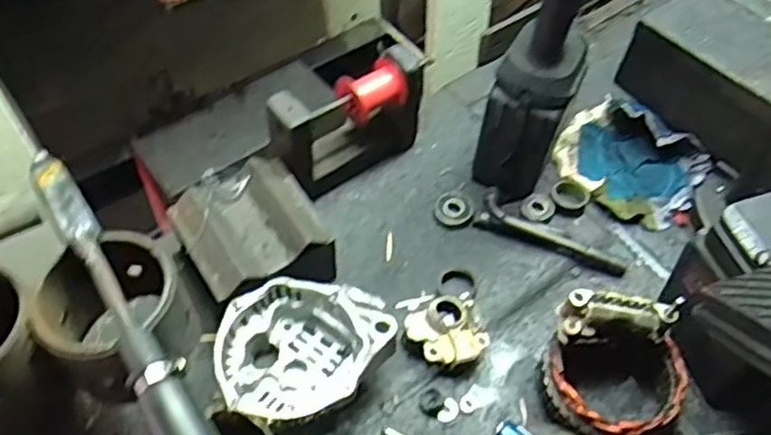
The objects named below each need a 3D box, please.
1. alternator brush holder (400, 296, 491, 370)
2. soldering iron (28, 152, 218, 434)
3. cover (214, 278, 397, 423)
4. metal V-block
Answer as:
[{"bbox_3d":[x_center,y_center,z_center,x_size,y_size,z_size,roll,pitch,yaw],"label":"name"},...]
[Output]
[{"bbox_3d":[0.055,0.113,0.638,0.064,0.033,0.066,0,54,0],"label":"alternator brush holder"},{"bbox_3d":[-0.153,0.057,0.400,0.027,0.024,0.273,-28,59,-19],"label":"soldering iron"},{"bbox_3d":[-0.067,0.118,0.605,0.155,0.079,0.124,-21,57,-15],"label":"cover"},{"bbox_3d":[-0.125,0.024,0.660,0.123,0.090,0.146,-29,59,-20],"label":"metal V-block"}]

